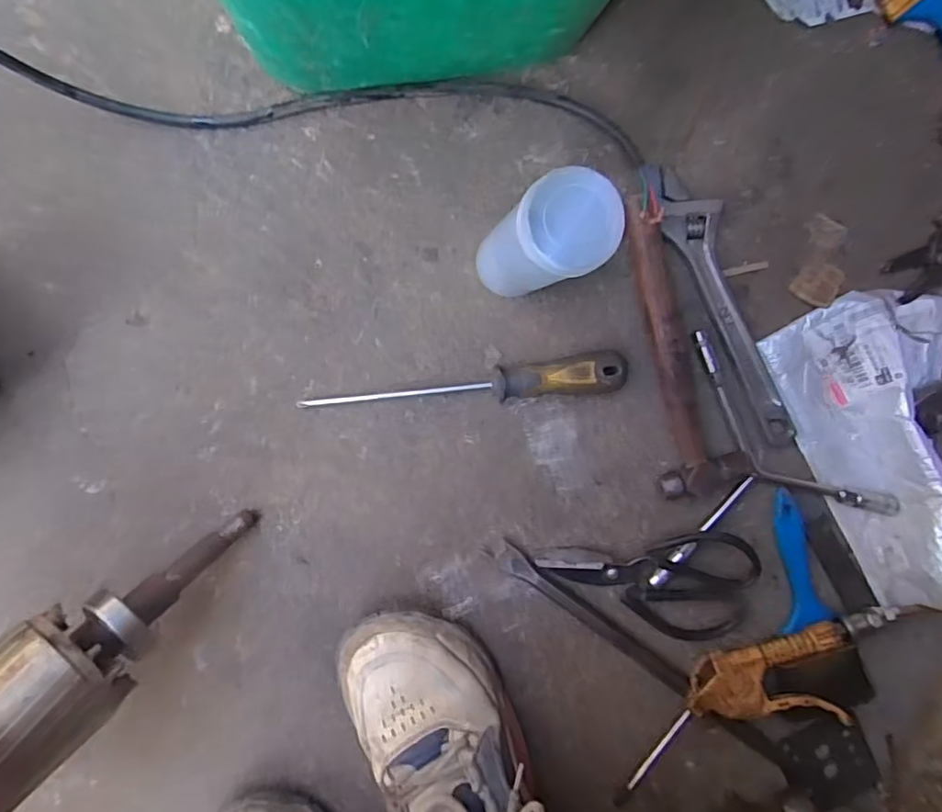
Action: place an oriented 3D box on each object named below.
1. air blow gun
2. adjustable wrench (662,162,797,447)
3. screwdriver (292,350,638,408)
[{"bbox_3d":[0.241,0.237,0.498,0.246,0.041,0.088,-21,97,-7],"label":"air blow gun"},{"bbox_3d":[0.209,-0.077,0.496,0.048,0.022,0.243,-21,97,-7],"label":"adjustable wrench"},{"bbox_3d":[0.002,-0.013,0.457,0.252,0.037,0.030,-8,95,-8],"label":"screwdriver"}]

